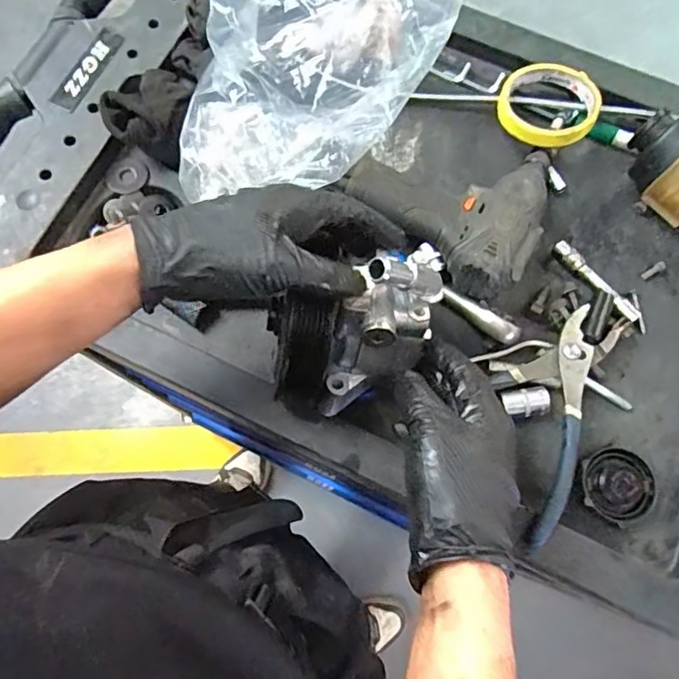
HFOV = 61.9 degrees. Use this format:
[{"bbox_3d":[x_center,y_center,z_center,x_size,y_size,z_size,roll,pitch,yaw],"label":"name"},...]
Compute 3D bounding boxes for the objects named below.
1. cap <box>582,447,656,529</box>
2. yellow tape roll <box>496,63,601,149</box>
[{"bbox_3d":[0.223,0.116,0.450,0.053,0.015,0.058,8,75,2],"label":"cap"},{"bbox_3d":[0.195,-0.221,0.531,0.088,0.022,0.085,0,75,0],"label":"yellow tape roll"}]

